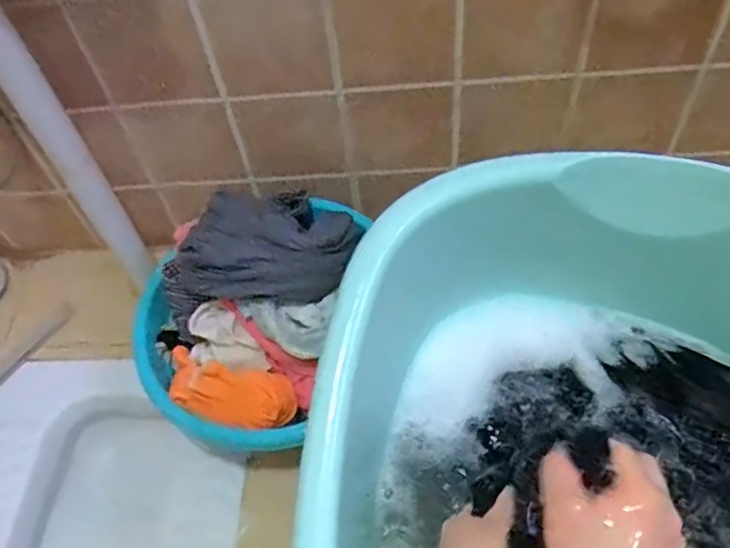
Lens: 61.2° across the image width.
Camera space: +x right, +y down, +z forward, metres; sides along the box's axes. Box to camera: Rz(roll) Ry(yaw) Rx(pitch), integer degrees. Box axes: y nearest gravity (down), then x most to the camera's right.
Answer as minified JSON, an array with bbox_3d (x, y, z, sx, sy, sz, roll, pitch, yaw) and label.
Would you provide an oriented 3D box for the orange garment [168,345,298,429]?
[{"bbox_3d":[-0.163,0.134,0.721,0.169,0.041,0.076,11,55,13],"label":"orange garment"}]

